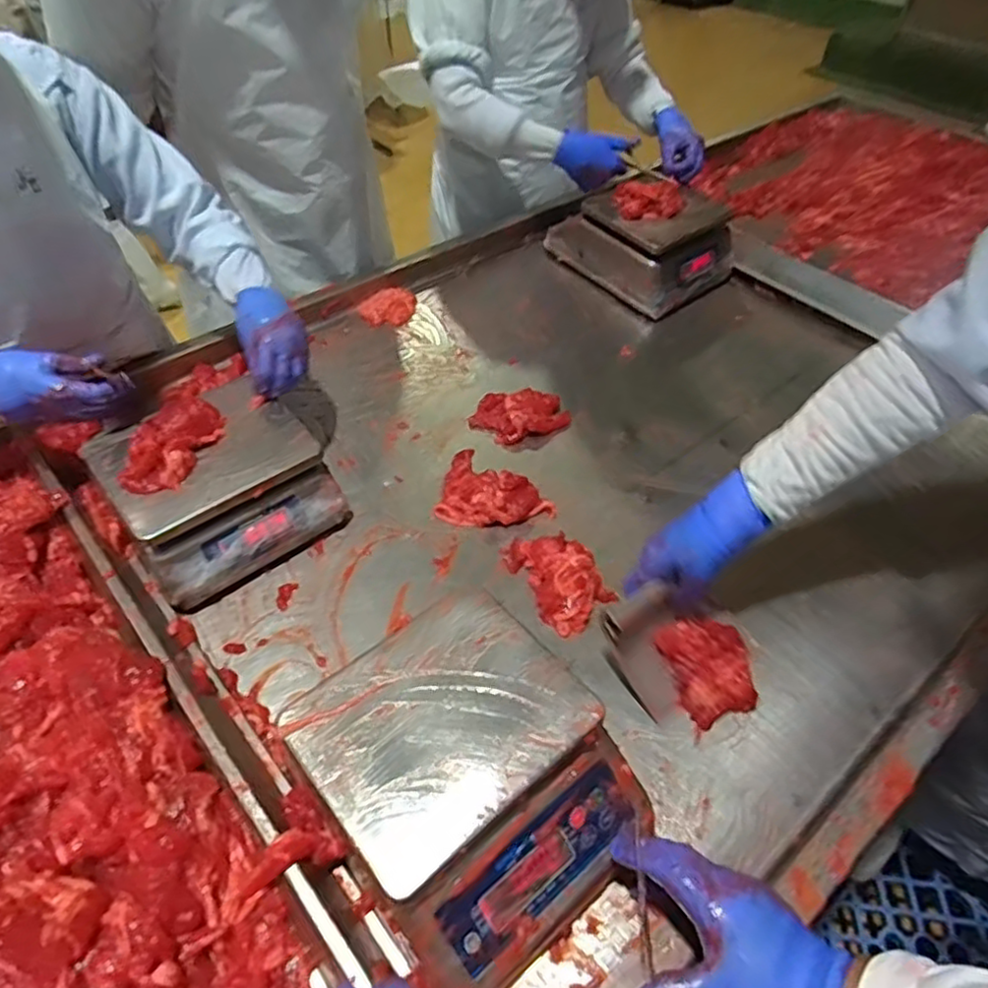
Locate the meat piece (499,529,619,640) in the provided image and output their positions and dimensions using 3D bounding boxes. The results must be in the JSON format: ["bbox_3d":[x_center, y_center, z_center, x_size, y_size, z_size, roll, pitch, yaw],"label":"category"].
[{"bbox_3d":[0.076,0.095,0.798,0.087,0.034,0.141,-25,54,-22],"label":"meat piece"}]

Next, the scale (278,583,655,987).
[{"bbox_3d":[-0.024,0.239,0.578,0.228,0.098,0.263,-31,56,-26],"label":"scale"}]

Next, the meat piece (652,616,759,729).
[{"bbox_3d":[0.223,0.176,0.696,0.075,0.046,0.100,-18,51,-16],"label":"meat piece"}]

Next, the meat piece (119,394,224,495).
[{"bbox_3d":[-0.370,-0.061,0.771,0.070,0.032,0.138,13,49,11],"label":"meat piece"}]

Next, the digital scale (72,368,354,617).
[{"bbox_3d":[-0.336,-0.010,0.823,0.221,0.121,0.215,-32,56,-26],"label":"digital scale"}]

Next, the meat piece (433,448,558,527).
[{"bbox_3d":[0.007,-0.006,0.893,0.150,0.027,0.125,11,49,9],"label":"meat piece"}]

